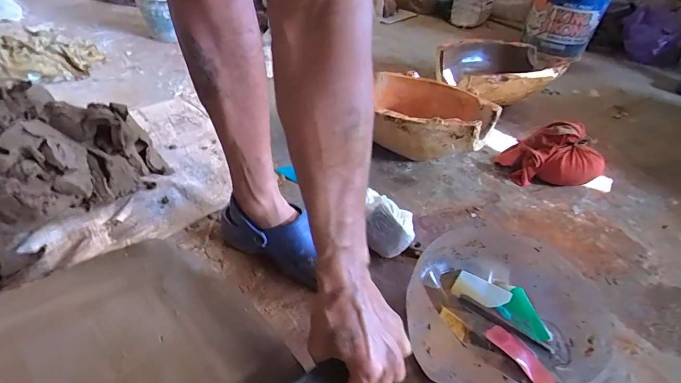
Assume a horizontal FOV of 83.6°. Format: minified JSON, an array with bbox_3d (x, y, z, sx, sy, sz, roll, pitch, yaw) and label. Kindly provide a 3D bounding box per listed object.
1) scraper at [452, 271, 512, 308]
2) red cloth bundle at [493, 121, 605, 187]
[{"bbox_3d":[0.225,0.158,0.612,0.088,0.010,0.038,16,80,37],"label":"scraper"},{"bbox_3d":[0.495,-0.086,0.903,0.198,0.126,0.131,14,40,7],"label":"red cloth bundle"}]

